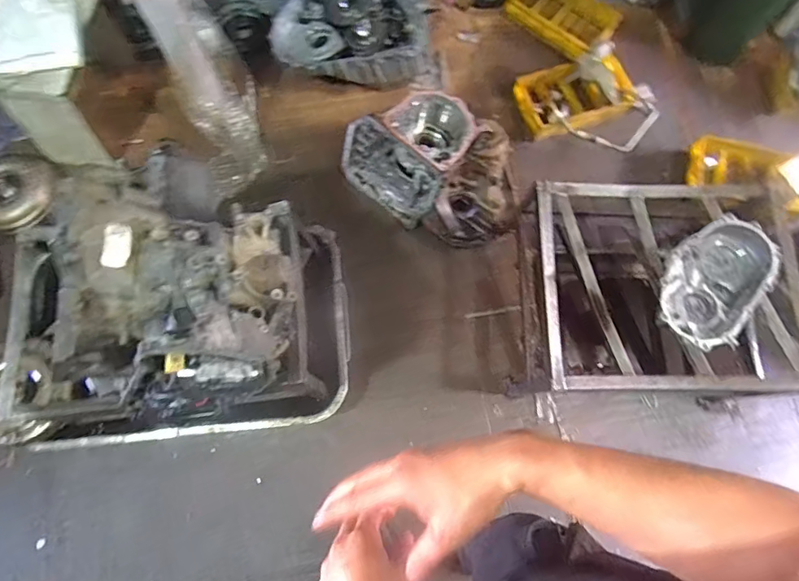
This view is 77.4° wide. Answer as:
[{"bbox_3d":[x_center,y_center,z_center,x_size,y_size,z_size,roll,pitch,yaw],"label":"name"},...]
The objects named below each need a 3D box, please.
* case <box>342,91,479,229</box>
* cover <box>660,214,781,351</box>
[{"bbox_3d":[0.035,-0.409,1.420,0.319,0.223,0.323,37,76,10],"label":"case"},{"bbox_3d":[0.674,-0.023,1.059,0.196,0.067,0.283,44,77,11],"label":"cover"}]

